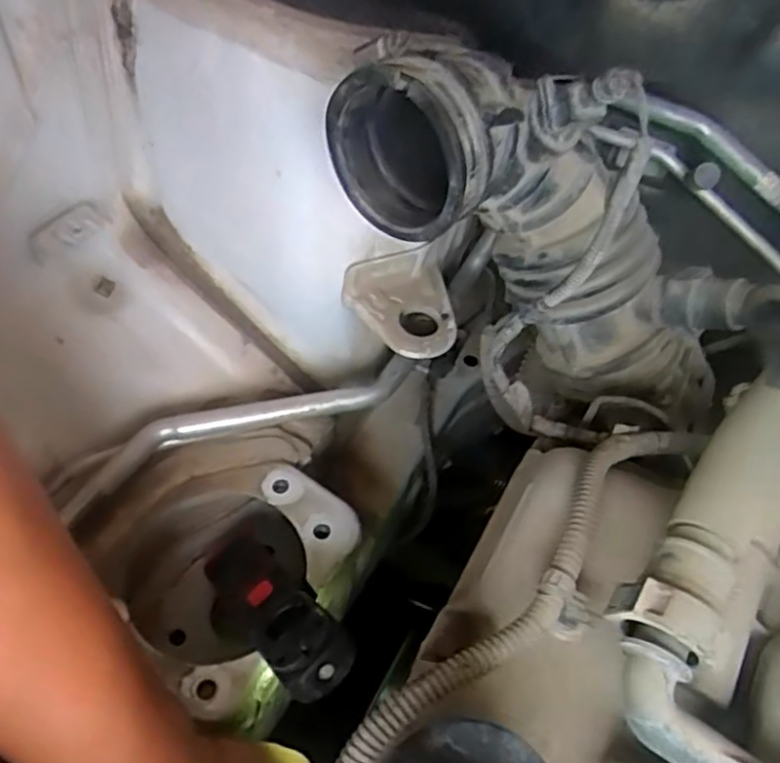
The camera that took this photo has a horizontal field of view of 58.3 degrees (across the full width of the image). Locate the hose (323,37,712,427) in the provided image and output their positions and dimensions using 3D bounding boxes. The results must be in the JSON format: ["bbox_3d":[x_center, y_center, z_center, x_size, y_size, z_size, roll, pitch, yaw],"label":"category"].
[{"bbox_3d":[0.085,-0.054,0.333,0.265,0.113,0.091,35,50,-31],"label":"hose"}]

